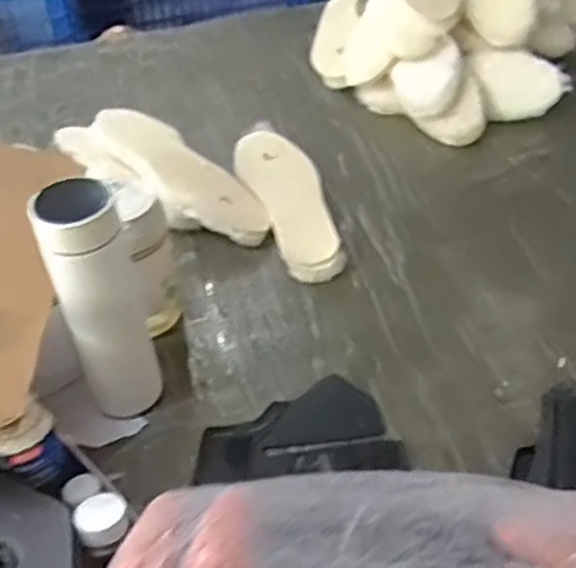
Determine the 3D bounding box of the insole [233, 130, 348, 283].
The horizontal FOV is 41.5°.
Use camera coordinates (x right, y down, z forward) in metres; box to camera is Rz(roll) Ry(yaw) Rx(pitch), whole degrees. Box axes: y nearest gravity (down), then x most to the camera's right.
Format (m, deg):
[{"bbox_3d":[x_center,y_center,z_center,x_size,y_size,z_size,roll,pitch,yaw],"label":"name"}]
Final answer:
[{"bbox_3d":[0.004,-0.100,0.895,0.080,0.030,0.251,-15,45,-12],"label":"insole"}]

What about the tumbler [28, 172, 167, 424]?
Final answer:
[{"bbox_3d":[-0.154,0.020,0.640,0.067,0.227,0.064,-19,46,-16],"label":"tumbler"}]

